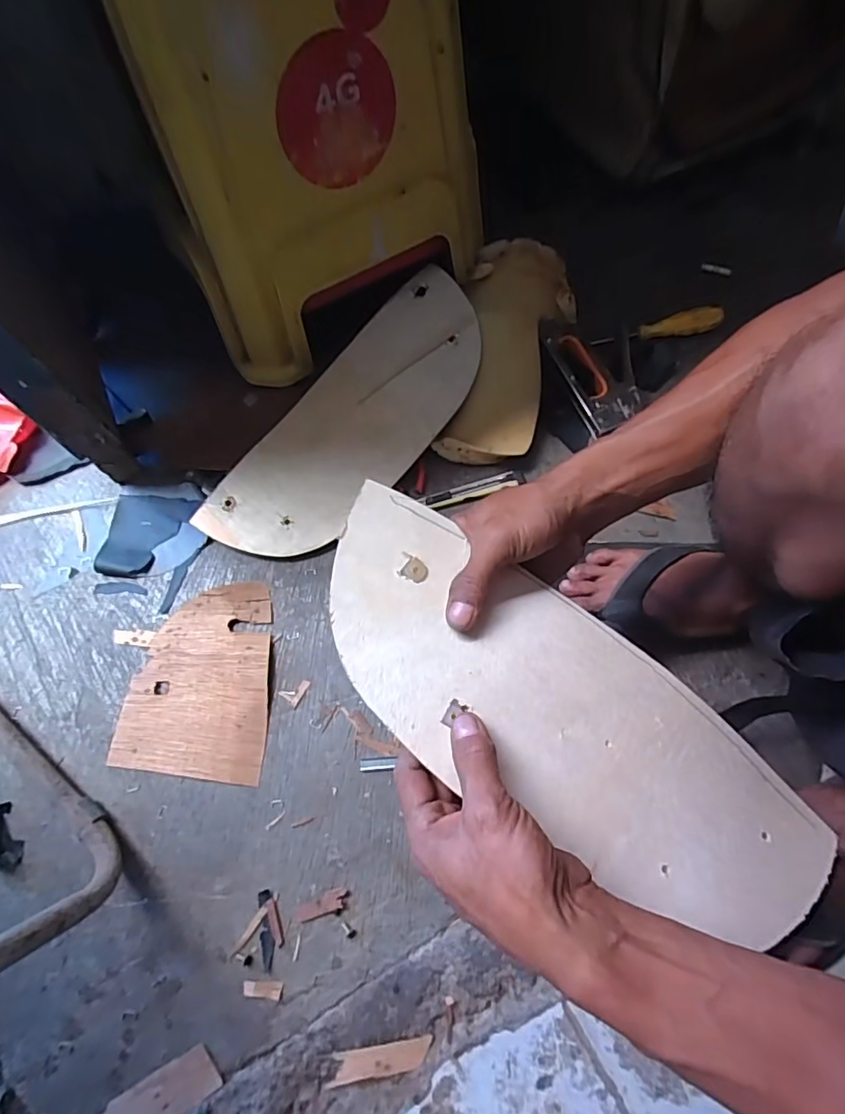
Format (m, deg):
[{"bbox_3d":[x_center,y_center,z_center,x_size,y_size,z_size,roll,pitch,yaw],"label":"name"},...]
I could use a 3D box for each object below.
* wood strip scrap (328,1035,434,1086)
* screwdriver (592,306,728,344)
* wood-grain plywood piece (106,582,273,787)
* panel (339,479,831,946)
[{"bbox_3d":[-0.034,0.424,0.456,0.085,0.006,0.021,-11,67,-2],"label":"wood strip scrap"},{"bbox_3d":[0.304,-0.297,0.695,0.158,0.023,0.028,-7,67,0],"label":"screwdriver"},{"bbox_3d":[-0.244,0.131,0.573,0.159,0.008,0.201,-5,67,1],"label":"wood-grain plywood piece"},{"bbox_3d":[0.108,0.116,0.364,0.409,0.007,0.144,36,64,-6],"label":"panel"}]

